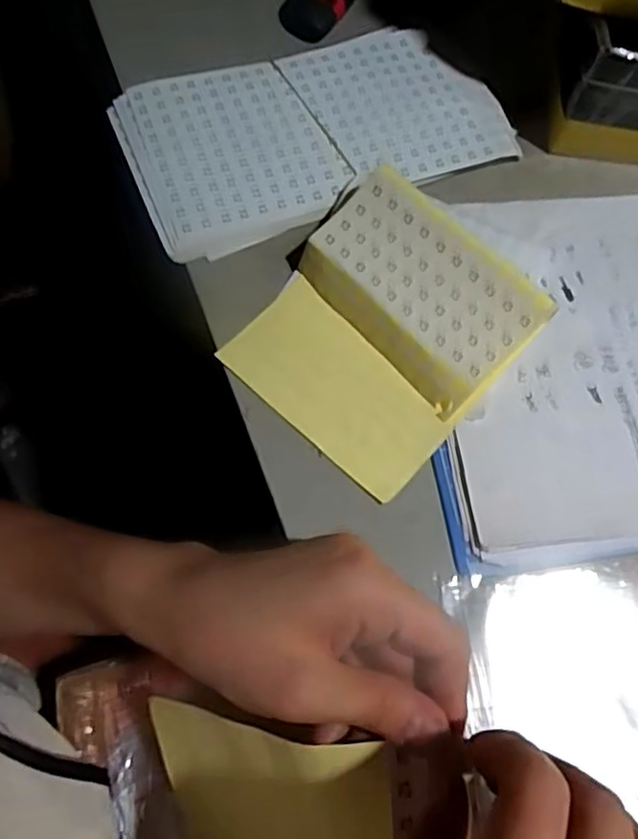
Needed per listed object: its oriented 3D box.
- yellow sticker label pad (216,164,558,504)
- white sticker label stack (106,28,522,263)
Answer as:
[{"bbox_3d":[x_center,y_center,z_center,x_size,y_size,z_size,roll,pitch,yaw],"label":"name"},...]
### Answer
[{"bbox_3d":[0.034,-0.047,0.343,0.122,0.018,0.135,42,92,13],"label":"yellow sticker label pad"},{"bbox_3d":[-0.001,-0.188,0.411,0.238,0.013,0.130,-20,70,-10],"label":"white sticker label stack"}]

